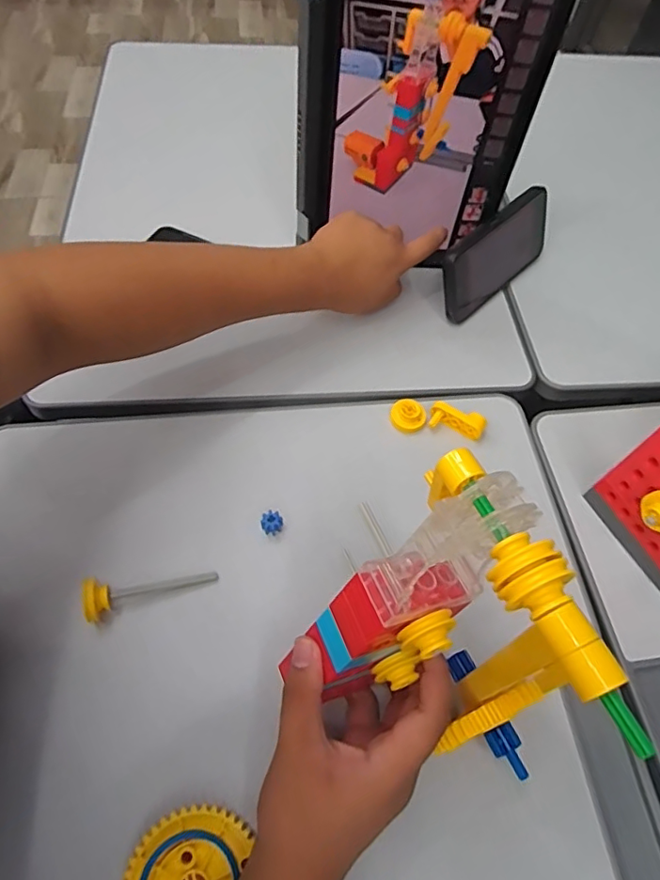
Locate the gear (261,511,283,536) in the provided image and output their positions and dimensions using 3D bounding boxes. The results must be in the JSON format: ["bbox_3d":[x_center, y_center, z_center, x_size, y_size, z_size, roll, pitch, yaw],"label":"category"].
[{"bbox_3d":[-0.047,0.067,0.432,0.016,0.015,0.014,1,59,-3],"label":"gear"}]

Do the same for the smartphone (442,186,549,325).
[{"bbox_3d":[0.182,-0.199,0.572,0.167,0.082,0.018,-40,45,-20],"label":"smartphone"}]

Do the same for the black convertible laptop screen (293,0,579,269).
[{"bbox_3d":[0.077,-0.290,0.459,0.208,0.255,0.014,1,59,-5],"label":"black convertible laptop screen"}]

